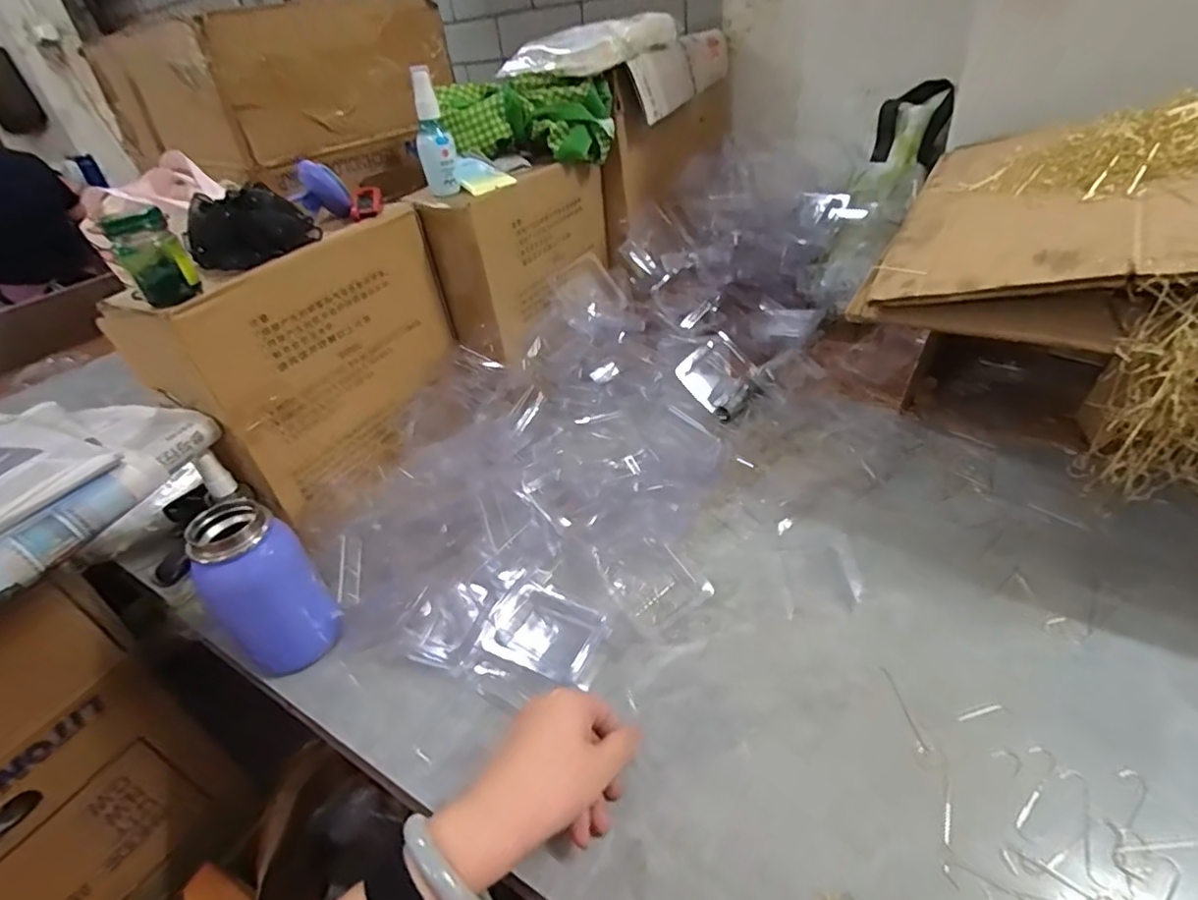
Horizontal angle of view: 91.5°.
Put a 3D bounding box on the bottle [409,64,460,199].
[{"bbox_3d":[-0.177,-0.334,0.626,0.037,0.125,0.031,-14,37,-9],"label":"bottle"}]

